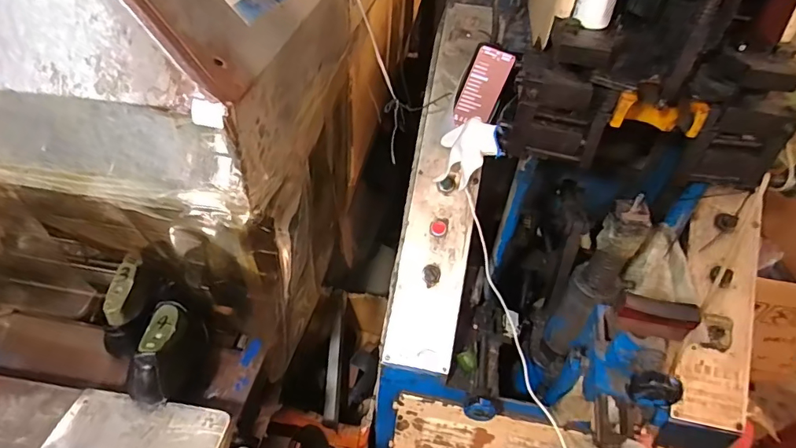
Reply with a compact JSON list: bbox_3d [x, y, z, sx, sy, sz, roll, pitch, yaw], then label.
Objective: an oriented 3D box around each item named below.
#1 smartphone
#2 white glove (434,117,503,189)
[{"bbox_3d":[0.147,-0.235,0.822,0.068,0.136,0.011,15,30,-11],"label":"smartphone"},{"bbox_3d":[0.107,-0.103,0.732,0.093,0.103,0.057,13,43,9],"label":"white glove"}]

